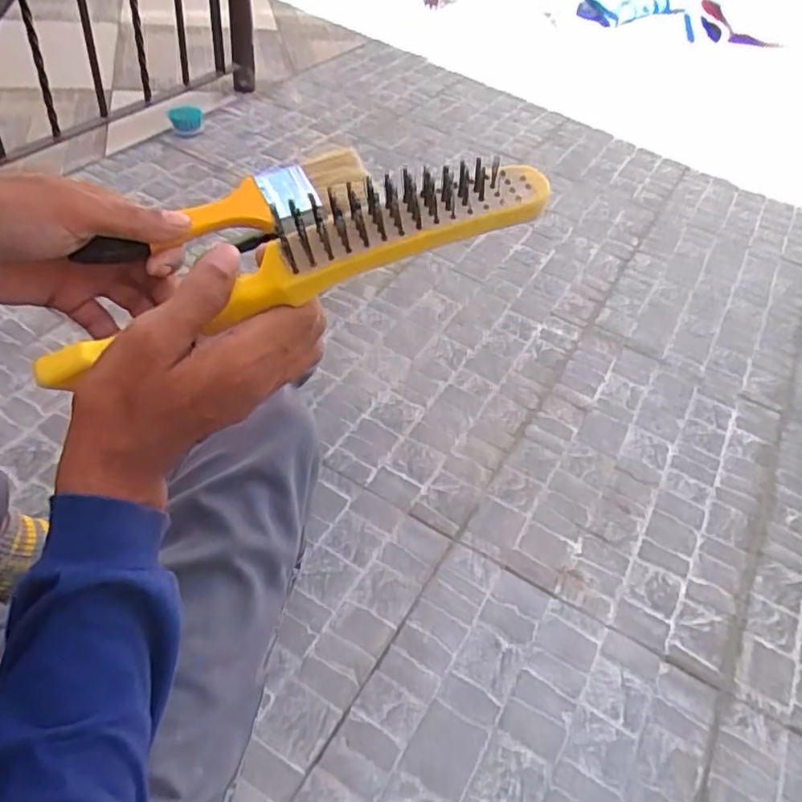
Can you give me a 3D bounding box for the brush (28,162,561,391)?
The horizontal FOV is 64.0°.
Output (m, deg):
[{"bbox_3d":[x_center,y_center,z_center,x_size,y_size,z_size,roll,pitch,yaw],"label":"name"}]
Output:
[{"bbox_3d":[-0.053,-0.068,0.304,0.257,0.047,0.026,-22,52,-2],"label":"brush"}]

